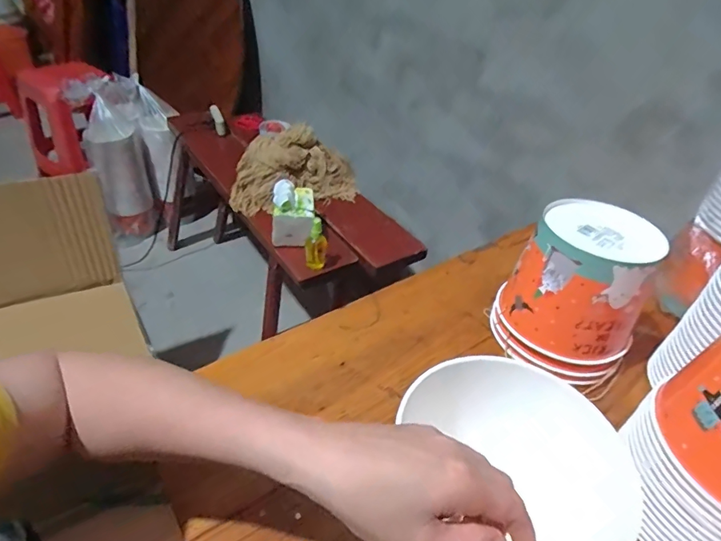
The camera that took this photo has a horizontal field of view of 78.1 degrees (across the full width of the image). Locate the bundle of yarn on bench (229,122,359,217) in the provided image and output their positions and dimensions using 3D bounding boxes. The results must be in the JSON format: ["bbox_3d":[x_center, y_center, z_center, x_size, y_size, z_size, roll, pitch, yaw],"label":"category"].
[{"bbox_3d":[-0.171,-0.266,1.181,0.342,0.162,0.156,-6,41,-15],"label":"bundle of yarn on bench"}]

